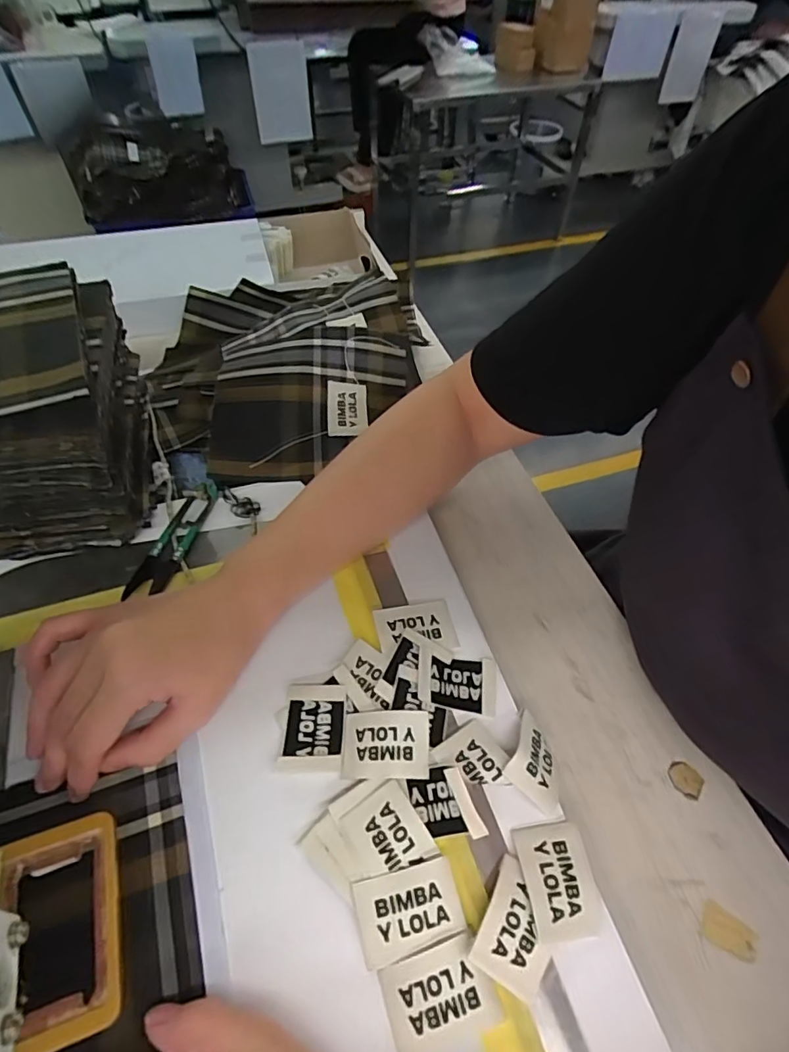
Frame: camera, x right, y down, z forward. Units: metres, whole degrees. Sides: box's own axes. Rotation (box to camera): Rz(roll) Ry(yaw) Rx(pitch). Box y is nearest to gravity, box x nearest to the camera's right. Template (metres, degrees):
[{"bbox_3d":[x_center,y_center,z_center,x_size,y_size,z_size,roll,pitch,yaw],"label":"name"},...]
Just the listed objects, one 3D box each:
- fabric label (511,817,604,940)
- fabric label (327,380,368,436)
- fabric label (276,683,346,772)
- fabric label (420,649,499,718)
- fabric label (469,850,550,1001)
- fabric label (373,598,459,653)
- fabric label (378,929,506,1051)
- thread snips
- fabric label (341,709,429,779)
[{"bbox_3d":[0.080,0.170,0.253,0.034,0.005,0.047,-4,53,-4],"label":"fabric label"},{"bbox_3d":[-0.040,-0.100,0.444,0.035,0.004,0.048,-1,81,-18],"label":"fabric label"},{"bbox_3d":[-0.045,0.112,0.294,0.034,0.006,0.049,-2,51,2],"label":"fabric label"},{"bbox_3d":[0.038,0.093,0.312,0.046,0.006,0.032,12,48,-5],"label":"fabric label"},{"bbox_3d":[0.058,0.184,0.242,0.031,0.006,0.047,26,57,18],"label":"fabric label"},{"bbox_3d":[0.014,0.063,0.332,0.049,0.004,0.034,-11,54,-9],"label":"fabric label"},{"bbox_3d":[0.020,0.205,0.230,0.047,0.009,0.032,-15,55,-12],"label":"fabric label"},{"bbox_3d":[-0.152,0.008,0.365,0.023,0.012,0.095,13,54,9],"label":"thread snips"},{"bbox_3d":[-0.005,0.119,0.285,0.046,0.006,0.034,-2,59,3],"label":"fabric label"}]

